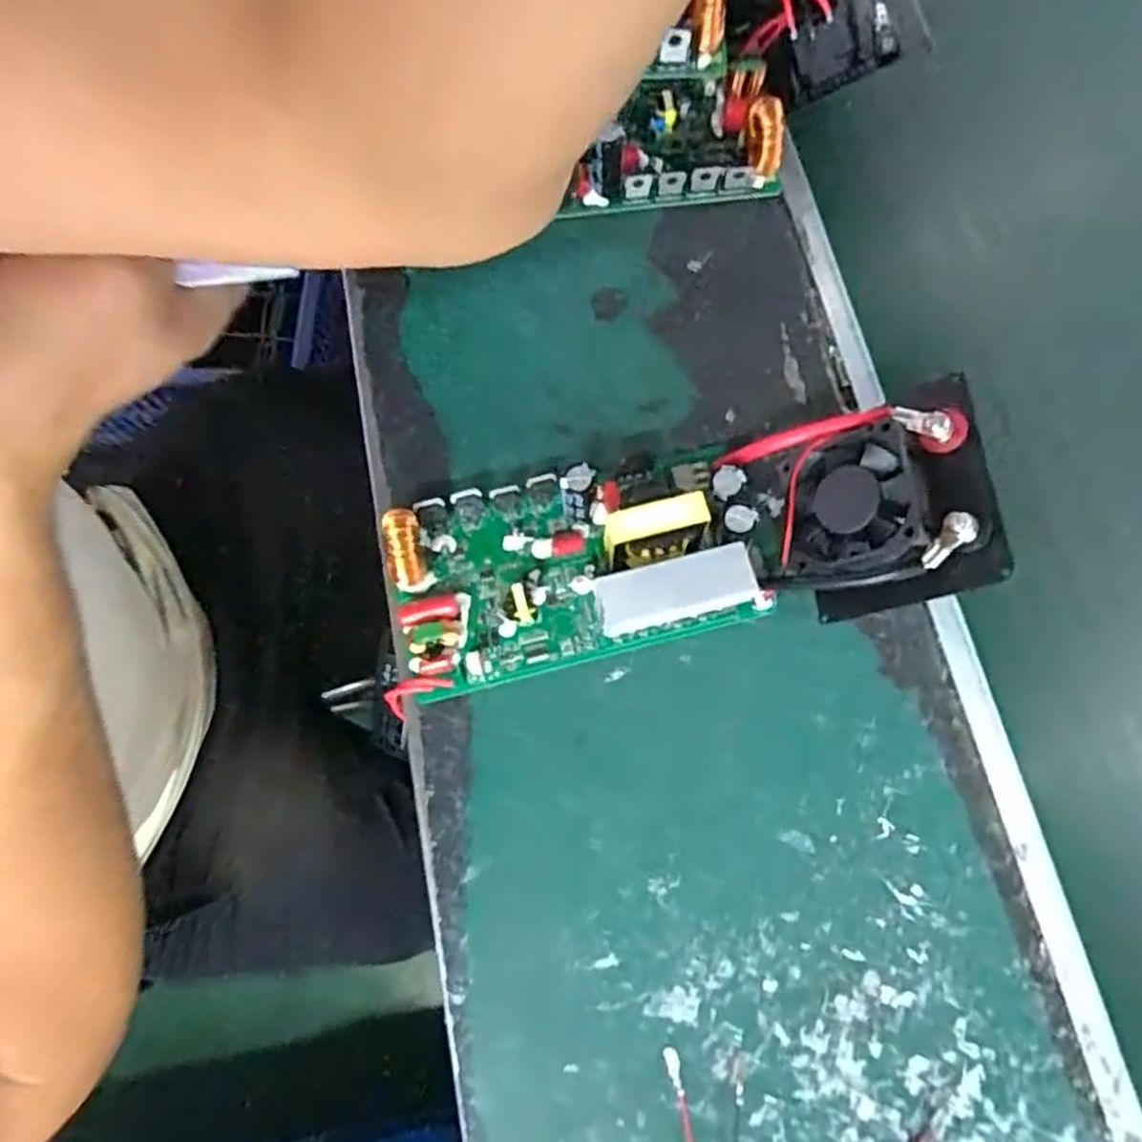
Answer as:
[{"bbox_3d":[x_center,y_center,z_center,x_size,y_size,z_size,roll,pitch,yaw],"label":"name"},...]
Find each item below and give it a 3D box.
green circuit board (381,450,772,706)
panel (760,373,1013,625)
[{"bbox_3d":[-0.002,-0.008,0.360,0.192,0.059,0.101,-15,74,-3],"label":"green circuit board"},{"bbox_3d":[0.143,-0.029,0.344,0.095,0.040,0.092,-17,75,36],"label":"panel"}]

